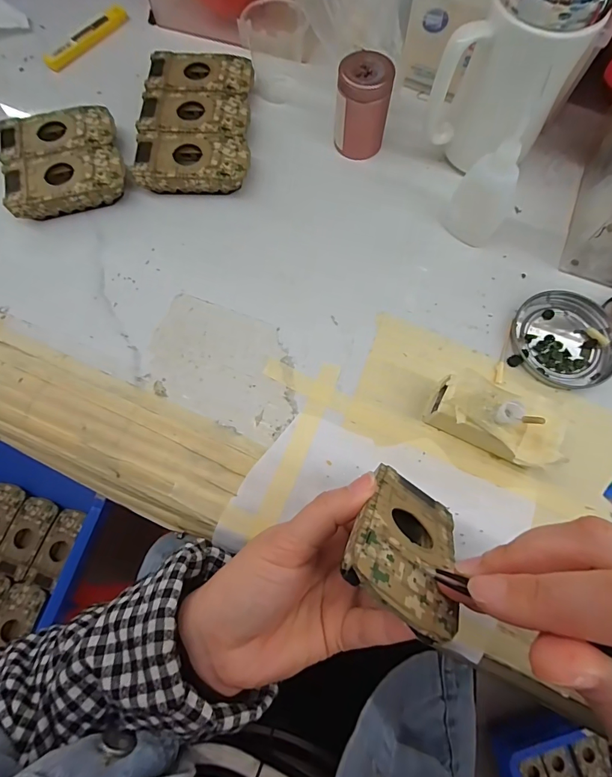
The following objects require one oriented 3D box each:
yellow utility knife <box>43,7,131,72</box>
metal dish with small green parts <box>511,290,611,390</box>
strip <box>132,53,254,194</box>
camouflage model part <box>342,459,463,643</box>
[{"bbox_3d":[-0.225,-0.361,0.408,0.018,0.014,0.104,35,73,11],"label":"yellow utility knife"},{"bbox_3d":[0.200,-0.040,0.304,0.075,0.009,0.078,0,70,0],"label":"metal dish with small green parts"},{"bbox_3d":[-0.099,-0.242,0.363,0.094,0.032,0.148,0,70,-1],"label":"strip"},{"bbox_3d":[0.049,0.071,0.188,0.049,0.096,0.007,34,110,11],"label":"camouflage model part"}]

